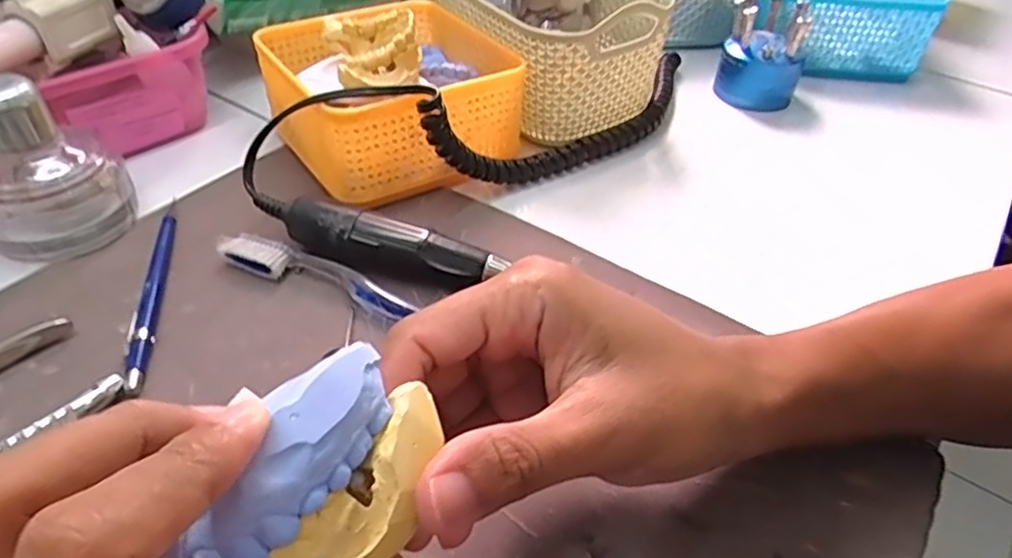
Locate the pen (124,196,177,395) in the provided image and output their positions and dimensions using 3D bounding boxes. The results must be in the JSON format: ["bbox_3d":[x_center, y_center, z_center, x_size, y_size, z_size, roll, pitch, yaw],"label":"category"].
[{"bbox_3d":[-0.176,0.001,0.325,0.015,0.011,0.138,-8,44,-12],"label":"pen"}]

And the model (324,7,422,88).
[{"bbox_3d":[-0.079,-0.139,0.395,0.049,0.029,0.068,-12,44,-15],"label":"model"}]

